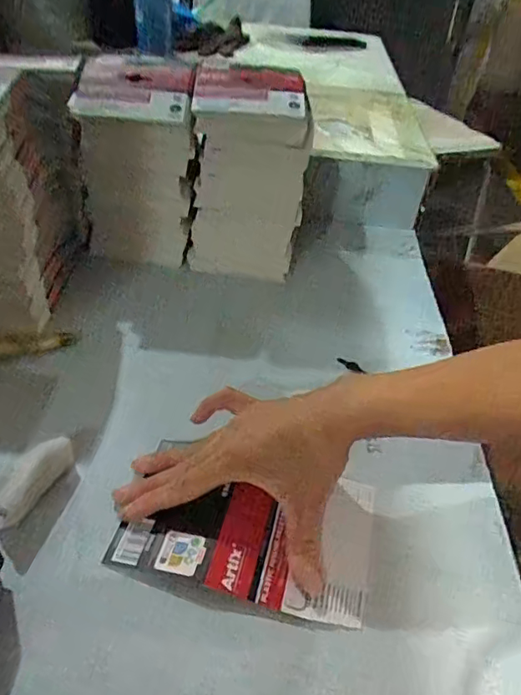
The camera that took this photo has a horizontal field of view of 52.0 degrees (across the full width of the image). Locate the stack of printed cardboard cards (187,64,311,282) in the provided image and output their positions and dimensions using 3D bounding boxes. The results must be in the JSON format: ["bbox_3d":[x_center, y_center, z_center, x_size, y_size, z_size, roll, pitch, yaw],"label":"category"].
[{"bbox_3d":[-0.009,-0.179,0.548,0.112,0.179,0.107,4,42,-4],"label":"stack of printed cardboard cards"}]

